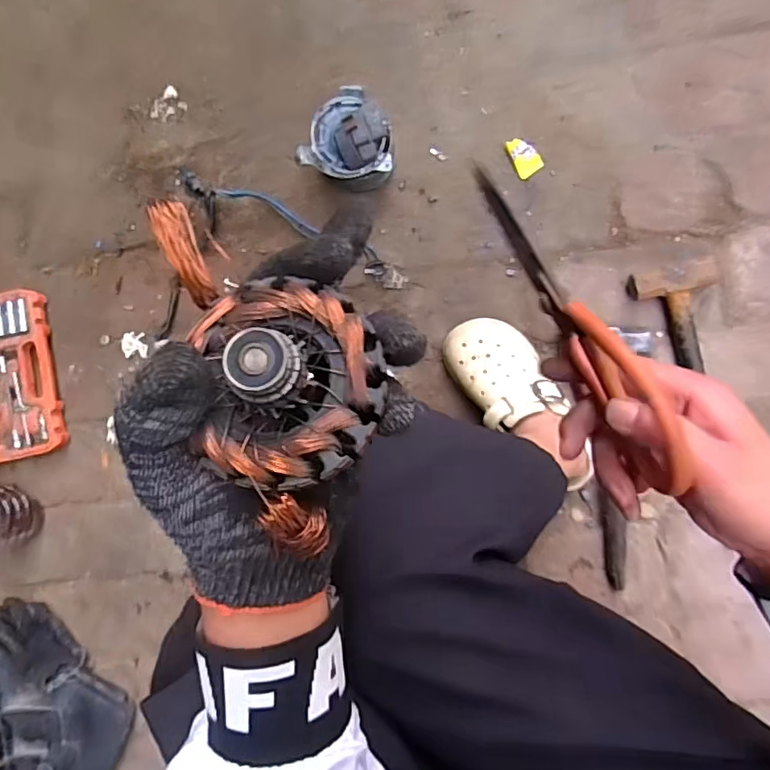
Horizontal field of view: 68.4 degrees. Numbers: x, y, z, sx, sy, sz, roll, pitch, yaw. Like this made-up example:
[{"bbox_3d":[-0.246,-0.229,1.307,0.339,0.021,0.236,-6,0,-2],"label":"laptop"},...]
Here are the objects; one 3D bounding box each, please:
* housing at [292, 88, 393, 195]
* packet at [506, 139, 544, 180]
[{"bbox_3d":[-0.038,-0.324,0.751,0.119,0.079,0.115,25,93,7],"label":"housing"},{"bbox_3d":[0.186,-0.304,0.753,0.034,0.015,0.051,-25,87,7],"label":"packet"}]

